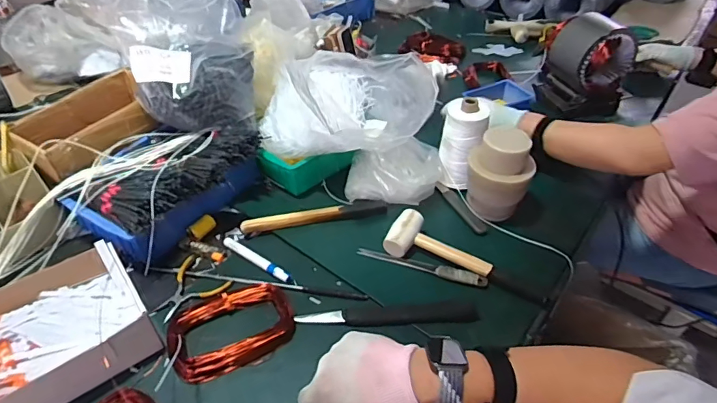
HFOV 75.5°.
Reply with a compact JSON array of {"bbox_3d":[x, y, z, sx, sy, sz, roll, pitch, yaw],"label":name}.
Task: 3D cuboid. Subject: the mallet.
[{"bbox_3d":[0.175,0.085,0.748,0.260,0.045,0.078,17,45,18],"label":"mallet"}]

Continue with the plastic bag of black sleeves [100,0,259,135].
[{"bbox_3d":[-0.318,-0.269,0.839,0.230,0.222,0.184,-3,42,-3],"label":"plastic bag of black sleeves"}]

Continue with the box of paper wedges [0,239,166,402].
[{"bbox_3d":[-0.432,0.180,0.634,0.256,0.063,0.220,-28,49,-27],"label":"box of paper wedges"}]

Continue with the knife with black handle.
[{"bbox_3d":[0.045,0.169,0.686,0.263,0.015,0.034,-2,42,-3],"label":"knife with black handle"}]

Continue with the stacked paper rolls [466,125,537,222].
[{"bbox_3d":[0.246,-0.047,0.808,0.098,0.136,0.089,29,49,28],"label":"stacked paper rolls"}]

